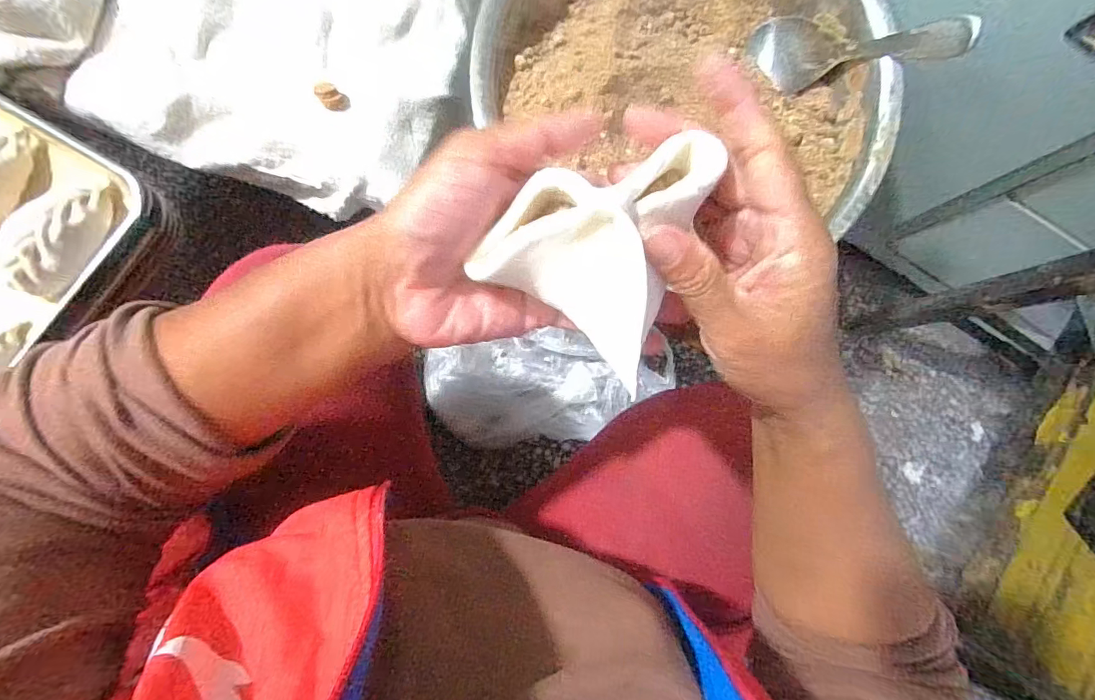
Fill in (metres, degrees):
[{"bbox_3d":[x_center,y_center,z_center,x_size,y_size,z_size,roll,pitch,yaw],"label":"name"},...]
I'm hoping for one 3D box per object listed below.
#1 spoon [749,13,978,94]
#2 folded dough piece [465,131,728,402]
[{"bbox_3d":[0.279,-0.274,0.427,0.177,0.052,0.040,25,79,41],"label":"spoon"},{"bbox_3d":[0.032,-0.049,0.200,0.085,0.032,0.096,38,81,0],"label":"folded dough piece"}]

